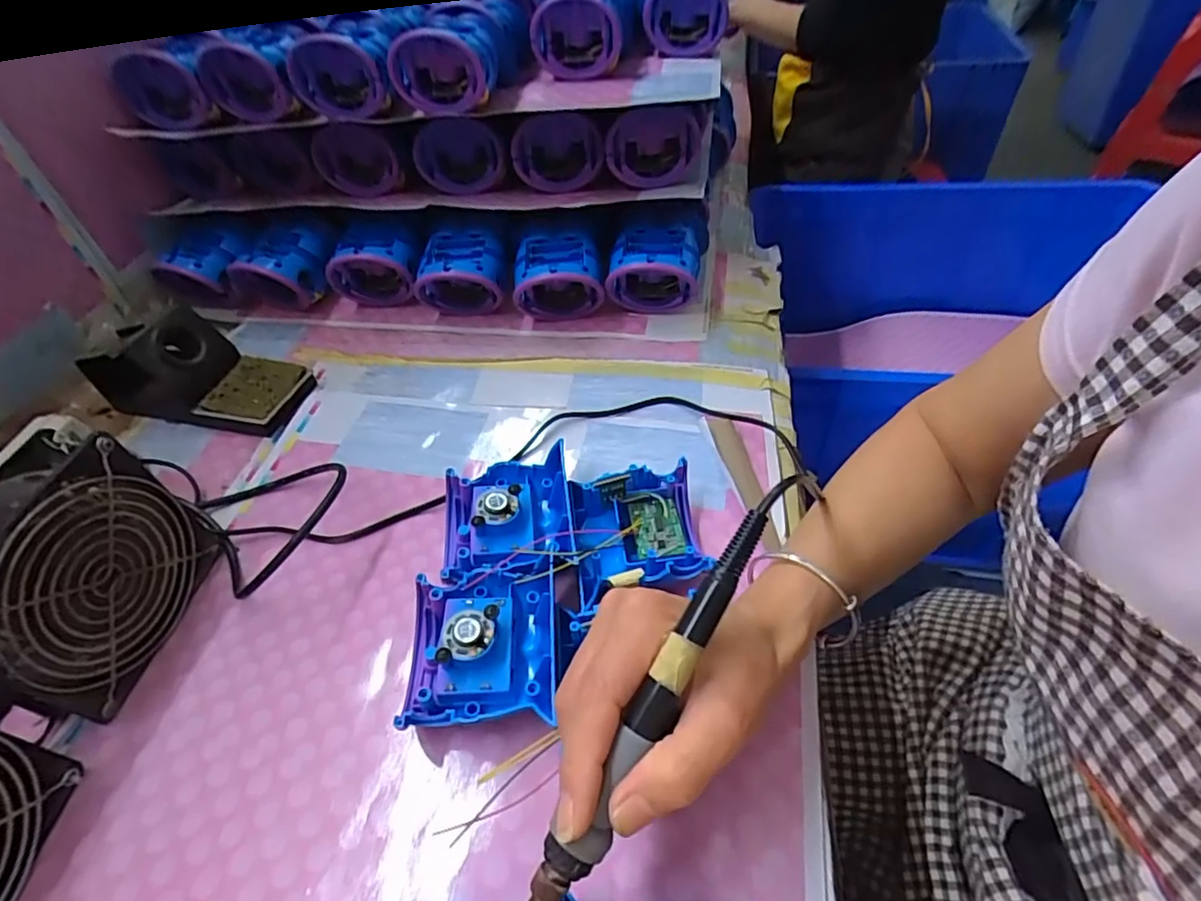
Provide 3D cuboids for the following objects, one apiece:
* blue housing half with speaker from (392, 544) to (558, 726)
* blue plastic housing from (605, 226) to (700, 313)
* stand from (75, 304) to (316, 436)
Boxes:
[{"bbox_3d":[-0.065,0.106,0.321,0.083,0.043,0.085,-6,47,0],"label":"blue housing half with speaker"},{"bbox_3d":[0.051,-0.167,0.541,0.082,0.068,0.083,2,47,8],"label":"blue plastic housing"},{"bbox_3d":[-0.338,-0.071,0.490,0.161,0.078,0.069,7,48,12],"label":"stand"}]

